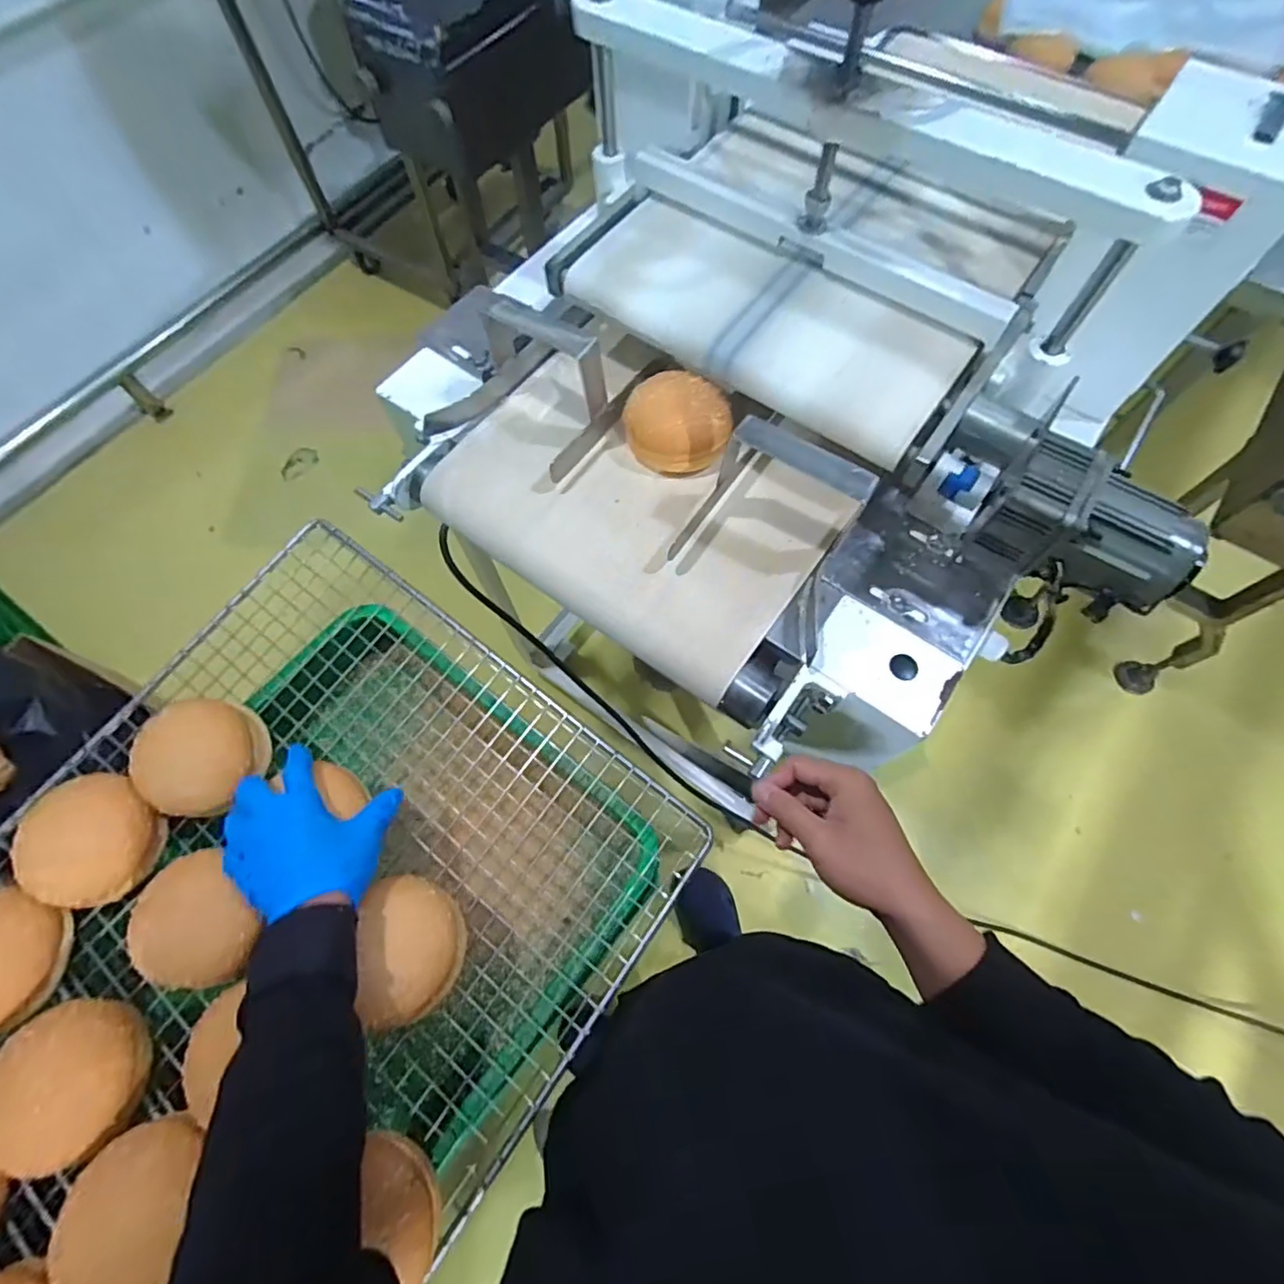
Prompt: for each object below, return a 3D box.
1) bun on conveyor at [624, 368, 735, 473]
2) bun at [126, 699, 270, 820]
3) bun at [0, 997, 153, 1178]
[{"bbox_3d":[0.034,-0.221,0.594,0.101,0.058,0.091,-2,67,0],"label":"bun on conveyor"},{"bbox_3d":[-0.401,0.104,0.538,0.098,0.044,0.101,12,68,6],"label":"bun"},{"bbox_3d":[-0.428,0.326,0.441,0.090,0.040,0.106,-13,68,-4],"label":"bun"}]

